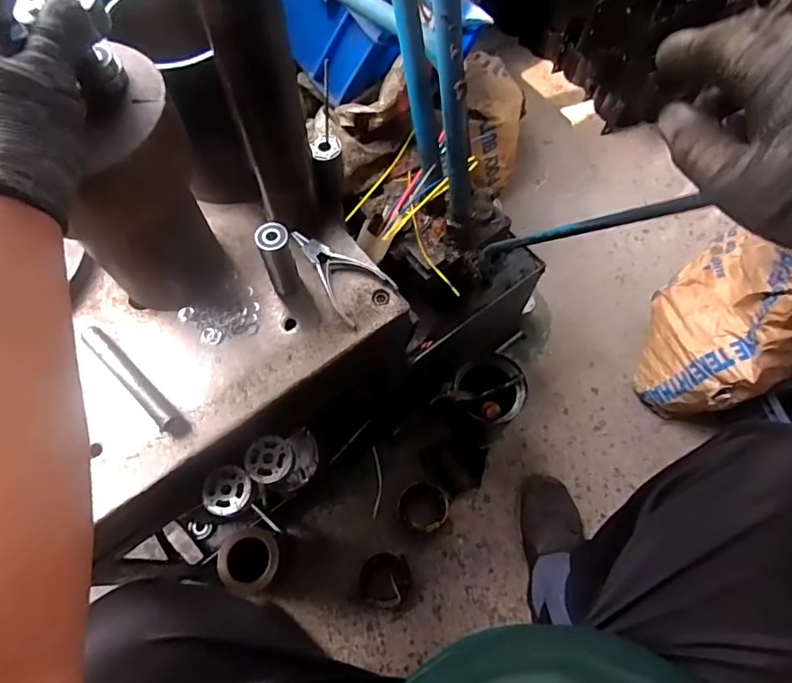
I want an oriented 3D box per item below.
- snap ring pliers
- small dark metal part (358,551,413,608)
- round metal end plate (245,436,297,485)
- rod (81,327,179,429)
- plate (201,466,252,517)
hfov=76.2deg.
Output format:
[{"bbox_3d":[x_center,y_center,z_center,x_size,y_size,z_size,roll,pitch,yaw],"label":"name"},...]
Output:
[{"bbox_3d":[-0.072,-0.077,0.570,0.128,0.016,0.069,37,71,15],"label":"snap ring pliers"},{"bbox_3d":[-0.017,0.384,0.815,0.080,0.044,0.078,0,66,0],"label":"small dark metal part"},{"bbox_3d":[-0.138,0.129,0.555,0.050,0.014,0.052,0,66,0],"label":"round metal end plate"},{"bbox_3d":[-0.271,0.034,0.514,0.138,0.024,0.018,42,72,16],"label":"rod"},{"bbox_3d":[-0.180,0.159,0.538,0.049,0.007,0.050,0,66,0],"label":"plate"}]

